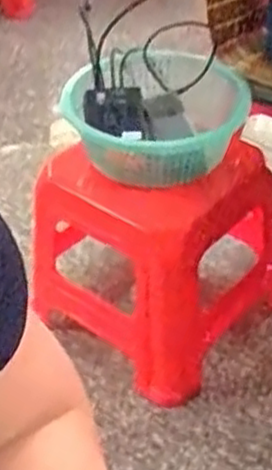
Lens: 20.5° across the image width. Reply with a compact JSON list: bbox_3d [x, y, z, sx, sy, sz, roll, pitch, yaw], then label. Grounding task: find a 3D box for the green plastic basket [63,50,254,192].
[{"bbox_3d":[0.036,-0.170,1.042,0.247,0.084,0.243,-1,40,1],"label":"green plastic basket"}]

